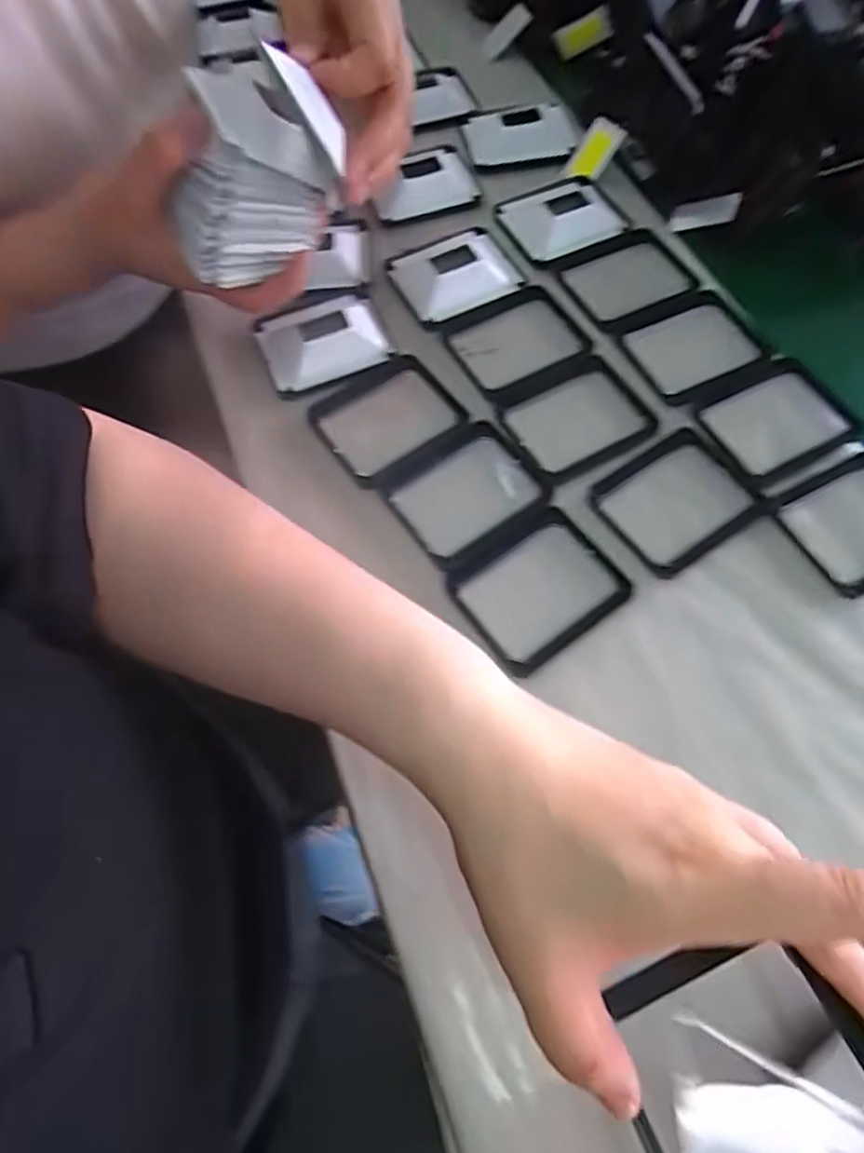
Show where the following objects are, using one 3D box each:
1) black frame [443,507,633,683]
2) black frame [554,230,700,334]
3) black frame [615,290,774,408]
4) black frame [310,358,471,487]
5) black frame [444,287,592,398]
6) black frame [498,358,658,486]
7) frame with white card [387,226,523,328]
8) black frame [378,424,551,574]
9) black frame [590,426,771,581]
[{"bbox_3d":[0.055,0.006,0.331,0.083,0.005,0.066,-33,68,-16],"label":"black frame"},{"bbox_3d":[0.130,-0.204,0.429,0.080,0.007,0.071,-24,66,-12],"label":"black frame"},{"bbox_3d":[0.164,-0.149,0.403,0.080,0.006,0.073,-23,66,-12],"label":"black frame"},{"bbox_3d":[-0.028,-0.096,0.383,0.080,0.005,0.072,-34,68,-16],"label":"black frame"},{"bbox_3d":[0.055,-0.153,0.406,0.080,0.005,0.065,-26,66,-13],"label":"black frame"},{"bbox_3d":[0.087,-0.094,0.381,0.083,0.007,0.069,-28,67,-14],"label":"black frame"},{"bbox_3d":[0.015,-0.207,0.426,0.081,0.013,0.073,-25,66,-12],"label":"frame with white card"},{"bbox_3d":[0.020,-0.048,0.359,0.083,0.007,0.068,-32,68,-15],"label":"black frame"},{"bbox_3d":[0.137,-0.042,0.353,0.083,0.005,0.068,-31,67,-15],"label":"black frame"}]

